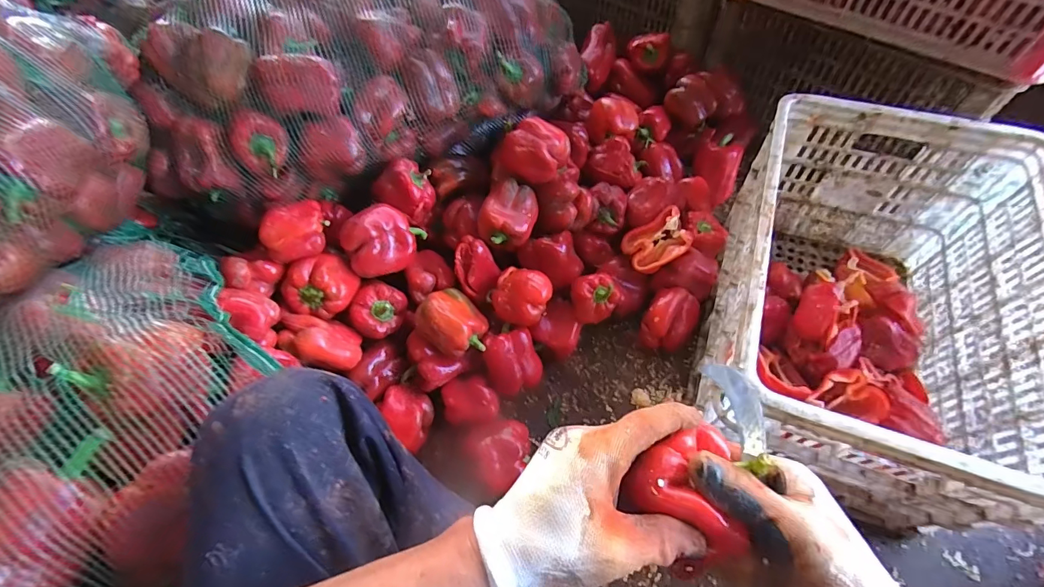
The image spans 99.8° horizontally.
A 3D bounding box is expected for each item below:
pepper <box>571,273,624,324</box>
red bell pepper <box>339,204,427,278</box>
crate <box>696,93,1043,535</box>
[{"bbox_3d":[0.124,0.006,0.730,0.073,0.063,0.061,-13,60,-3],"label":"pepper"},{"bbox_3d":[-0.225,-0.089,0.712,0.123,0.072,0.090,-34,64,-15],"label":"red bell pepper"},{"bbox_3d":[0.493,0.011,0.650,0.361,0.297,0.525,17,63,13],"label":"crate"}]

